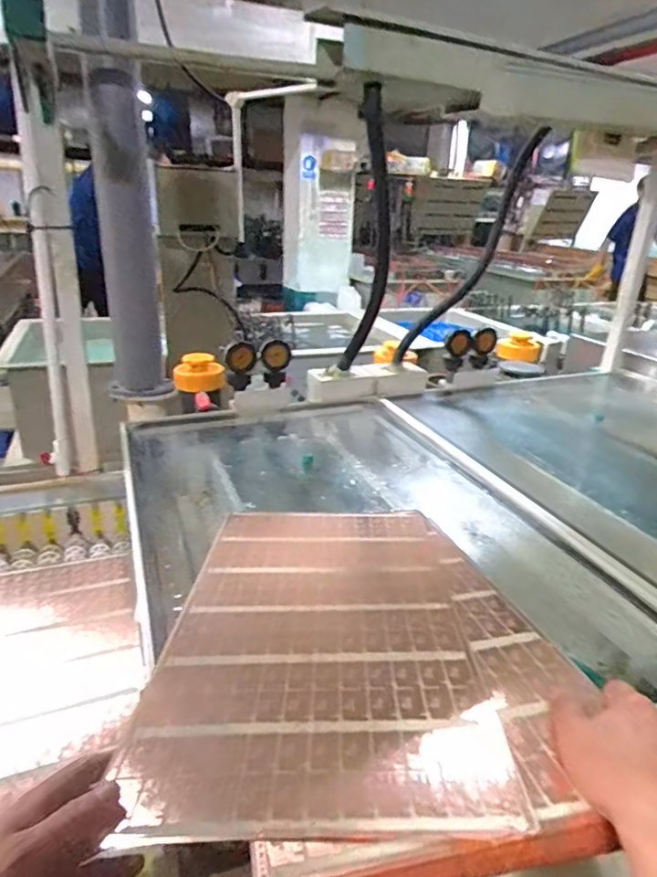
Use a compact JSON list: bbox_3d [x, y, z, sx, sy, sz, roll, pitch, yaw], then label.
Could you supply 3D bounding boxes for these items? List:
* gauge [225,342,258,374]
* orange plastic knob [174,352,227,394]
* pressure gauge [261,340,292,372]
[{"bbox_3d":[-0.212,-0.198,1.289,0.074,0.075,0.031,-4,25,-15],"label":"gauge"},{"bbox_3d":[-0.356,-0.185,1.453,0.136,0.074,0.151,-3,25,-13],"label":"orange plastic knob"},{"bbox_3d":[-0.126,-0.201,1.289,0.071,0.072,0.029,-5,25,-17],"label":"pressure gauge"}]

